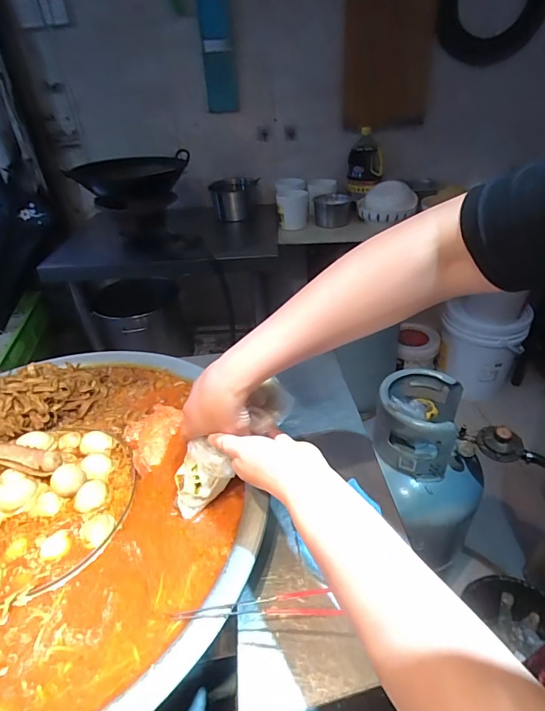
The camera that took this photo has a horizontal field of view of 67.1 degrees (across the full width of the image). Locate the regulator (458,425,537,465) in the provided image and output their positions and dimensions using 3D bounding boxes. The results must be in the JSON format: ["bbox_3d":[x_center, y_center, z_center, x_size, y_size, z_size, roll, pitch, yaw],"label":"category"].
[{"bbox_3d":[0.449,0.178,0.834,0.133,0.070,0.055,-4,-12,35],"label":"regulator"}]

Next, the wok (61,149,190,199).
[{"bbox_3d":[-0.512,-0.663,1.528,0.405,0.097,0.364,-7,36,-6],"label":"wok"}]

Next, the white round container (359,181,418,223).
[{"bbox_3d":[0.447,-0.583,1.590,0.198,0.117,0.214,6,37,11],"label":"white round container"}]

